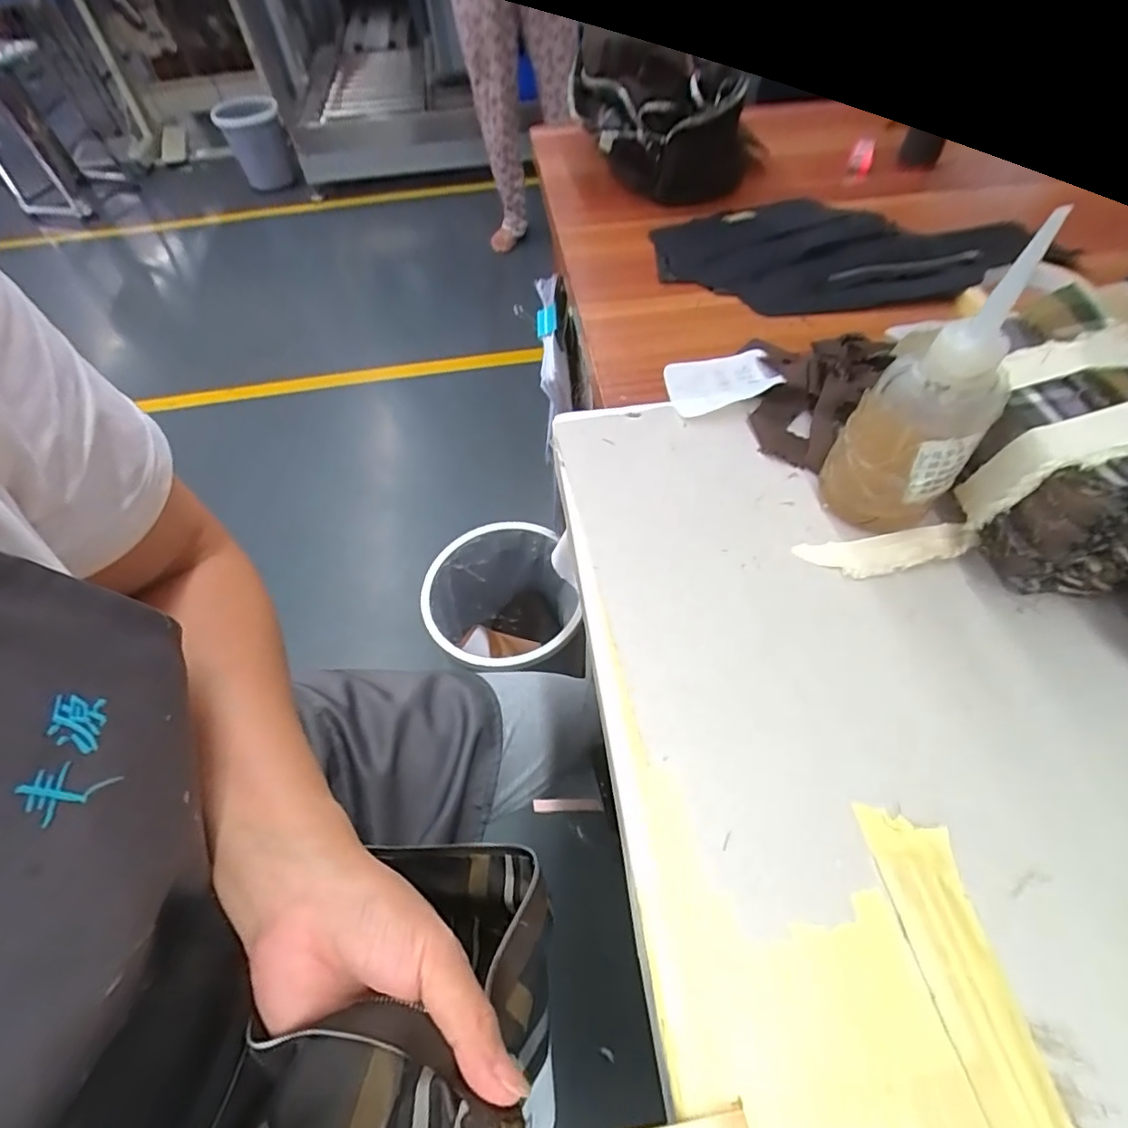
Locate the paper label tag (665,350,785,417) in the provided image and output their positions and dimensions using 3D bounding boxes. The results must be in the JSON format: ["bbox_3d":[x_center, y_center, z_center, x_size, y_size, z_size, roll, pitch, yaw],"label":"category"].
[{"bbox_3d":[0.123,-0.145,0.443,0.084,0.008,0.065,-12,49,-2],"label":"paper label tag"}]

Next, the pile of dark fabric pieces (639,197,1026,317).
[{"bbox_3d":[0.258,-0.319,0.560,0.322,0.026,0.209,-9,55,-5],"label":"pile of dark fabric pieces"}]

